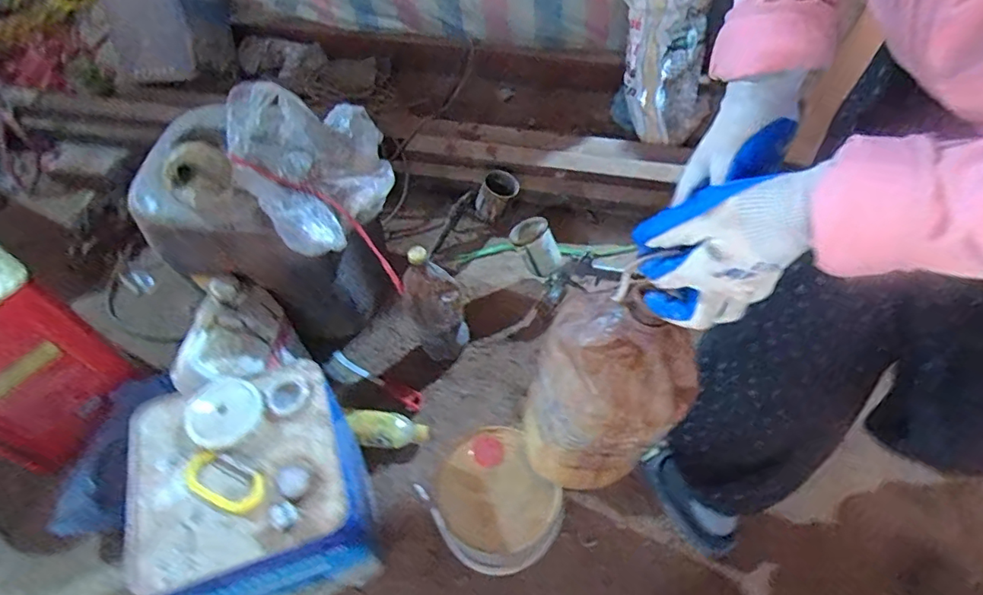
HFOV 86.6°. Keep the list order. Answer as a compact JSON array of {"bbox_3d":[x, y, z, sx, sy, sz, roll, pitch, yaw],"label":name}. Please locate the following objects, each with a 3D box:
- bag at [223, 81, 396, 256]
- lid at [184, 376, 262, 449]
[{"bbox_3d":[-0.277,-0.211,0.827,0.229,0.156,0.235,-18,56,-11],"label":"bag"},{"bbox_3d":[-0.332,0.138,0.645,0.083,0.016,0.088,-1,54,1],"label":"lid"}]

